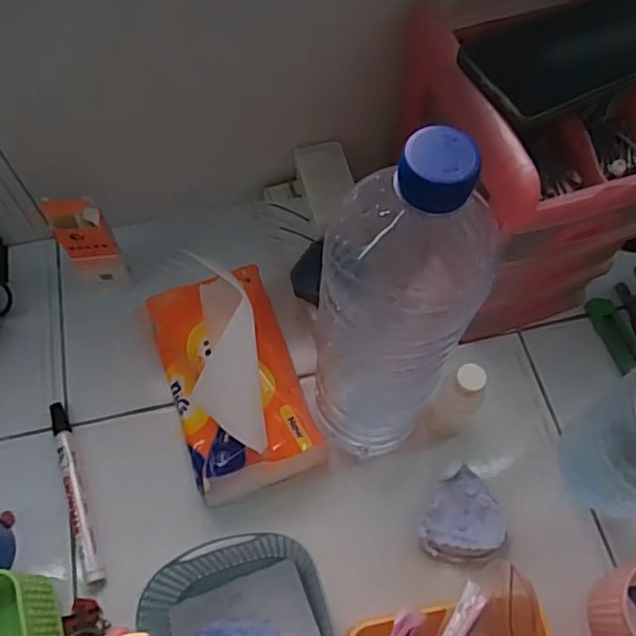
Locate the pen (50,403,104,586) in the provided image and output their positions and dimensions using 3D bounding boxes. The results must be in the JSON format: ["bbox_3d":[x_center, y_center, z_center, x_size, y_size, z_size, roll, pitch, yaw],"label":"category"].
[{"bbox_3d":[-0.191,0.134,0.483,0.012,0.010,0.147,-19,67,-9],"label":"pen"}]

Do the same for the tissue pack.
[{"bbox_3d":[-0.068,0.037,0.467,0.101,0.124,0.170,-18,67,-8],"label":"tissue pack"}]

